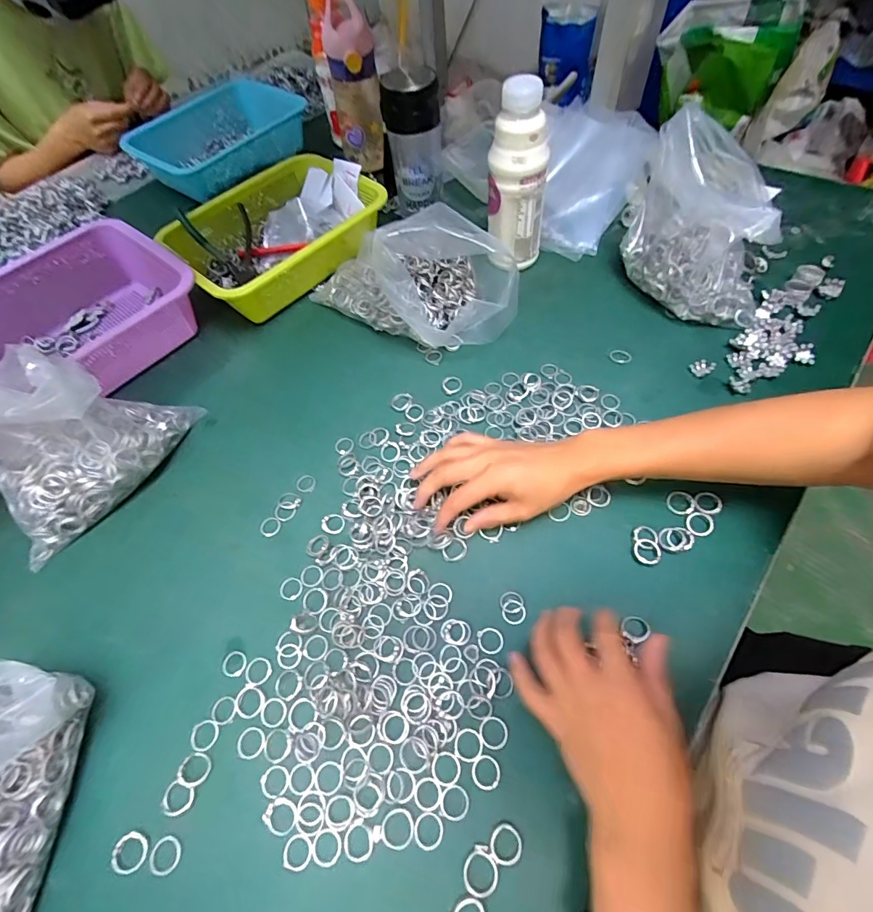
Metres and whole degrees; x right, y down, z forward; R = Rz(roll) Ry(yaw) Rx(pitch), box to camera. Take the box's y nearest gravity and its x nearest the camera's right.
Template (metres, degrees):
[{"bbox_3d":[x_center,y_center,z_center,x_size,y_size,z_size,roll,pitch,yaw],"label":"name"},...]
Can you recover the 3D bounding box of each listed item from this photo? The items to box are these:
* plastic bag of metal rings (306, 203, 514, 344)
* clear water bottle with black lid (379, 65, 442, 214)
[{"bbox_3d":[0.002,-0.196,0.511,0.132,0.108,0.160,-32,62,-14],"label":"plastic bag of metal rings"},{"bbox_3d":[-0.029,-0.394,0.575,0.068,0.160,0.064,-5,59,1],"label":"clear water bottle with black lid"}]

